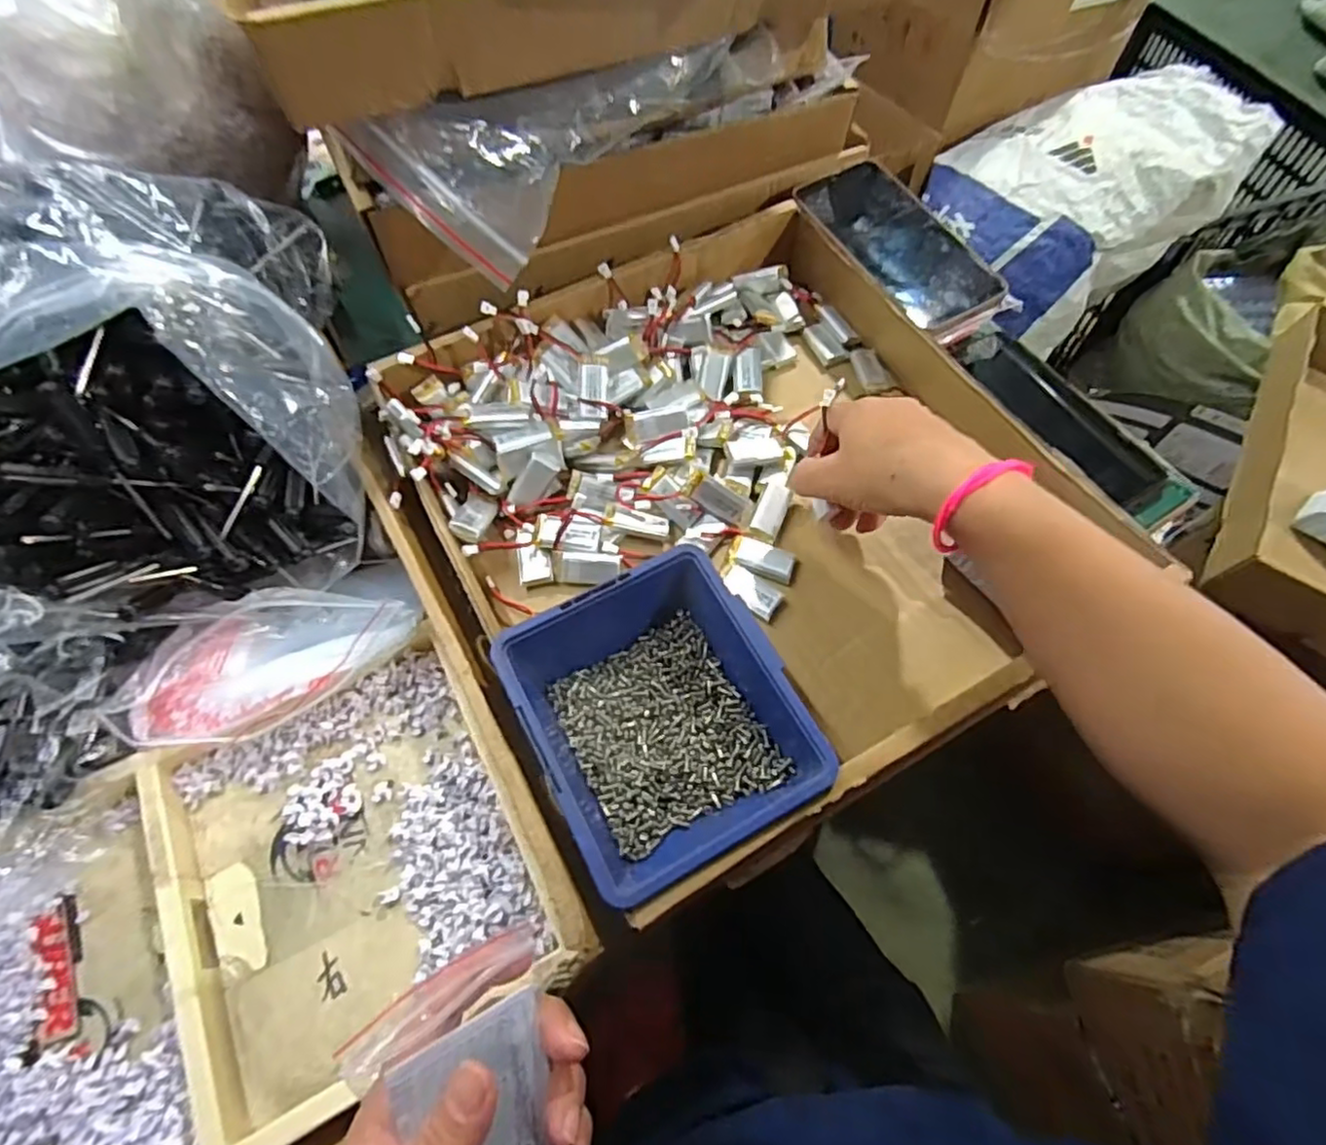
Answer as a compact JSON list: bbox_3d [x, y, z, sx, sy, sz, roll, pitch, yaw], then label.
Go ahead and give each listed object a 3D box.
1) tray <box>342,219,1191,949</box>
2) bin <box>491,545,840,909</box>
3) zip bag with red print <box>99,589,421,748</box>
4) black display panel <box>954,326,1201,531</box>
[{"bbox_3d":[0.040,-0.050,0.410,0.360,0.064,0.363,-27,65,-13],"label":"tray"},{"bbox_3d":[0.005,0.071,0.344,0.138,0.054,0.143,-26,65,-13],"label":"bin"},{"bbox_3d":[-0.209,0.045,0.362,0.151,0.044,0.080,-20,64,-10],"label":"zip bag with red print"},{"bbox_3d":[0.290,-0.109,0.482,0.047,0.025,0.187,-27,66,-13],"label":"black display panel"}]

